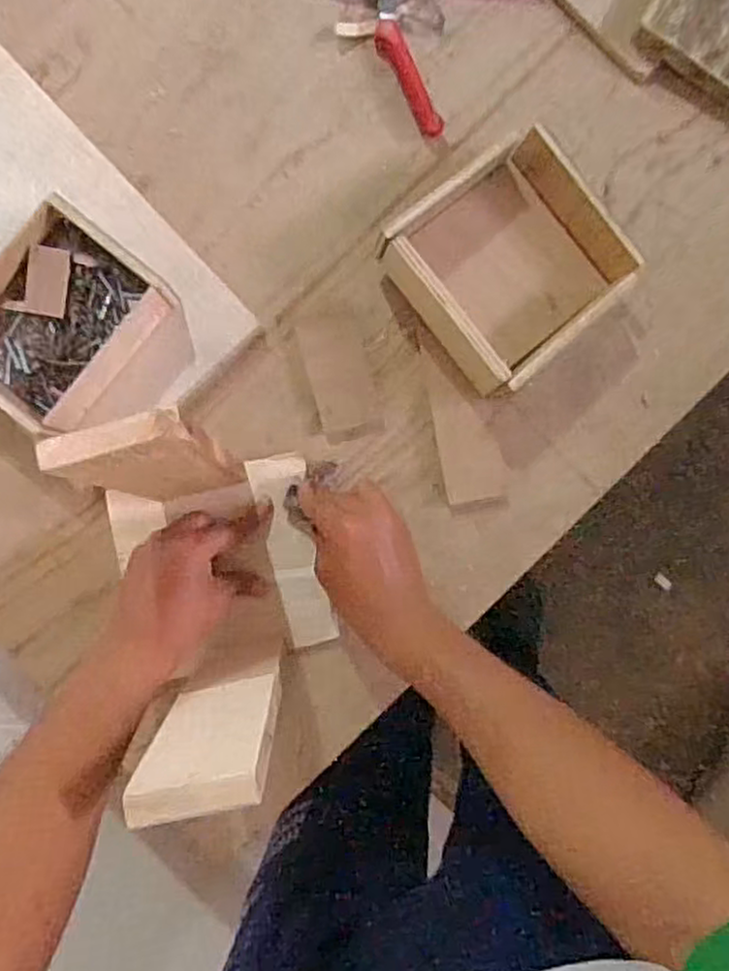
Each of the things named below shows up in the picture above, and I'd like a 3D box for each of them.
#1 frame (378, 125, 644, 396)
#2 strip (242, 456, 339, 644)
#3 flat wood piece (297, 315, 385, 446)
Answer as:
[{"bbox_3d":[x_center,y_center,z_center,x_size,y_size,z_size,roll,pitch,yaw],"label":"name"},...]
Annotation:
[{"bbox_3d":[0.112,-0.173,0.544,0.152,0.061,0.148,-38,90,-1],"label":"frame"},{"bbox_3d":[-0.055,0.051,0.560,0.041,0.009,0.150,-13,90,-2],"label":"strip"},{"bbox_3d":[-0.019,-0.086,0.567,0.048,0.004,0.098,-16,90,-1],"label":"flat wood piece"}]

